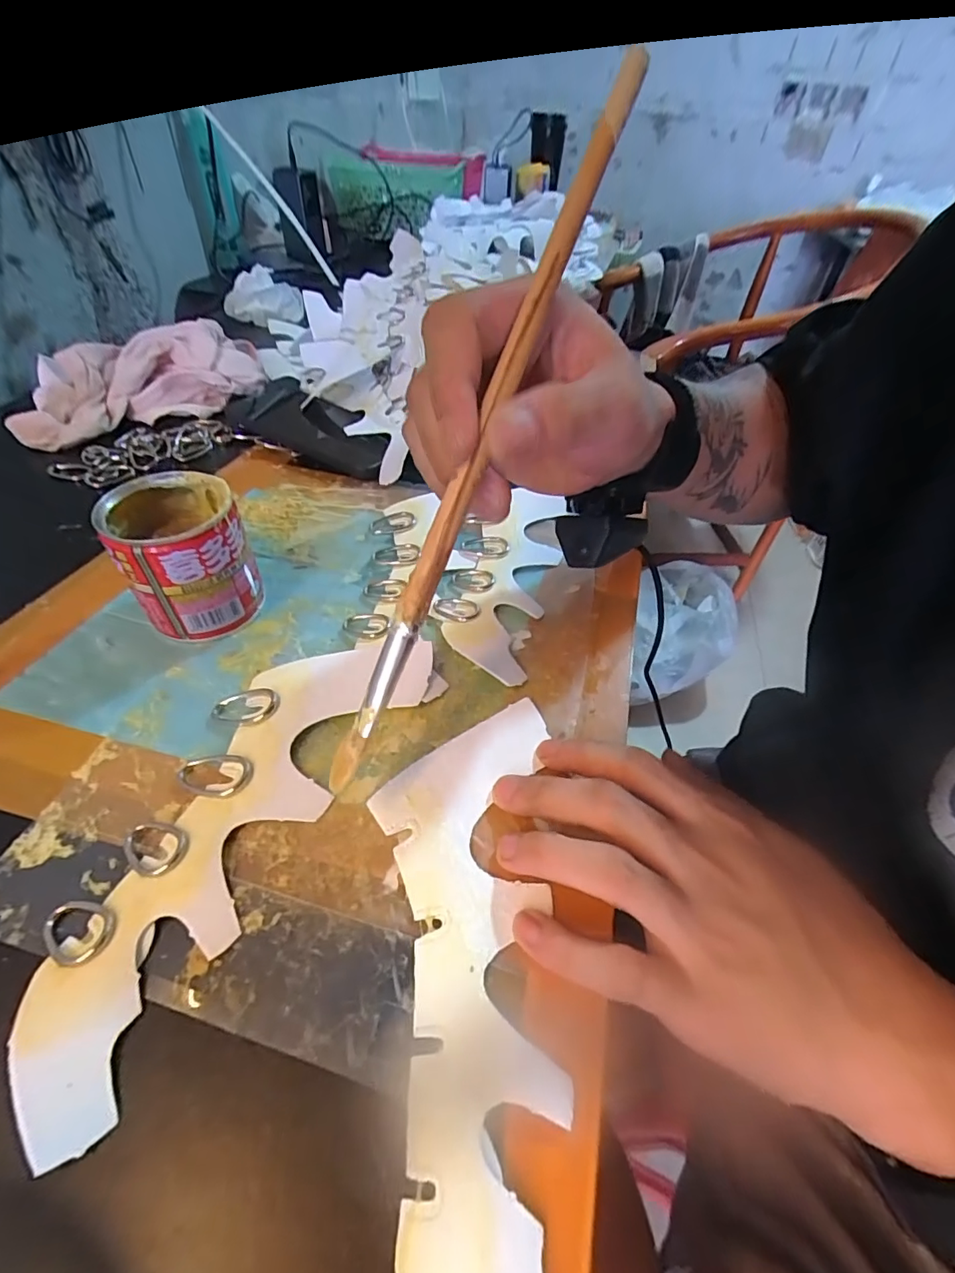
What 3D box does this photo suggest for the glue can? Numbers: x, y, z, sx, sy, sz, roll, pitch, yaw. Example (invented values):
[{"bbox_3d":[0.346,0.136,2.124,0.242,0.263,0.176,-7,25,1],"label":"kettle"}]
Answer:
[{"bbox_3d":[-0.162,-0.045,0.286,0.061,0.071,0.067,2,46,-2],"label":"glue can"}]

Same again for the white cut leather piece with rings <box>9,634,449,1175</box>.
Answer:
[{"bbox_3d":[-0.105,0.065,0.223,0.081,0.015,0.209,25,49,19],"label":"white cut leather piece with rings"}]

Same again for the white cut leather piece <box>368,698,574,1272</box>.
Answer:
[{"bbox_3d":[-0.006,0.114,0.191,0.071,0.006,0.207,4,45,-2],"label":"white cut leather piece"}]

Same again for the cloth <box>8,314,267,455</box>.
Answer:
[{"bbox_3d":[-0.310,-0.248,0.475,0.201,0.055,0.139,-18,50,-21],"label":"cloth"}]

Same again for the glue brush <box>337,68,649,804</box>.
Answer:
[{"bbox_3d":[-0.001,-0.064,0.178,0.011,0.264,0.009,25,6,19],"label":"glue brush"}]

